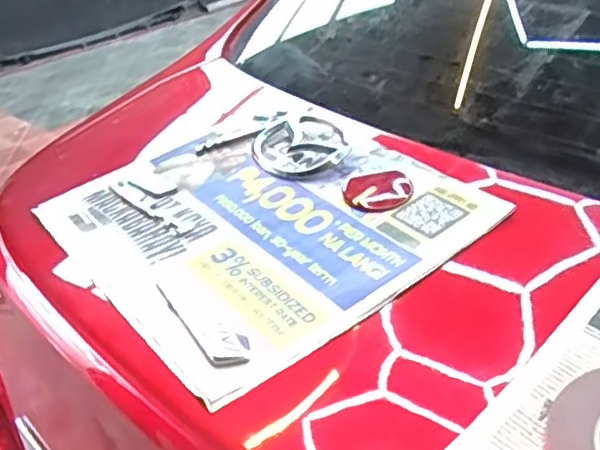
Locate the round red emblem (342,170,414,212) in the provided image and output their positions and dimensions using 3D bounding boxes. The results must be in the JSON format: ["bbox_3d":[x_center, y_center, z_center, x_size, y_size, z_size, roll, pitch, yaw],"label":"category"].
[{"bbox_3d":[0.066,-0.029,0.537,0.055,0.011,0.061,-3,32,-2],"label":"round red emblem"}]

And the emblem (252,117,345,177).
[{"bbox_3d":[-0.002,-0.076,0.589,0.081,0.012,0.100,-25,42,-11],"label":"emblem"}]

